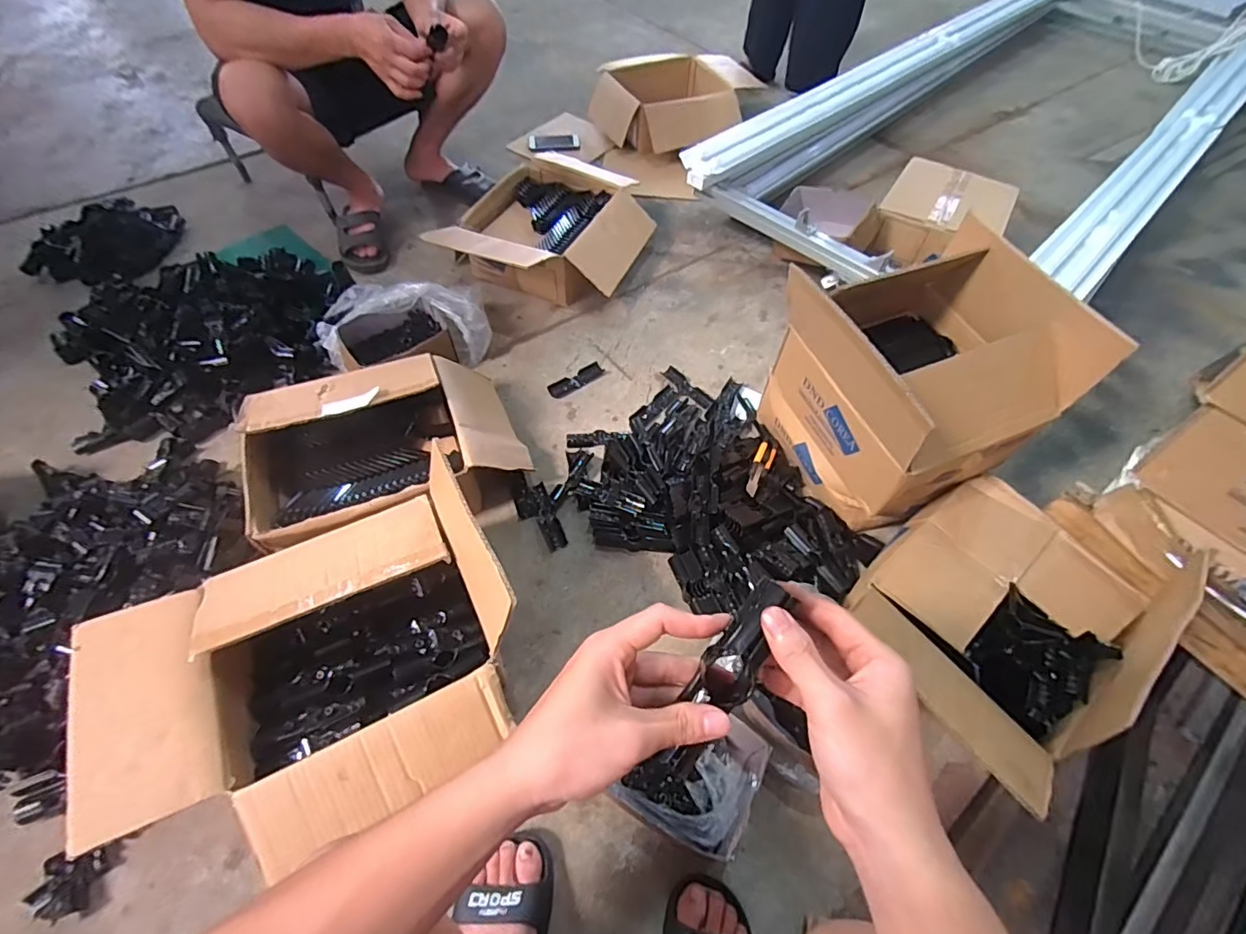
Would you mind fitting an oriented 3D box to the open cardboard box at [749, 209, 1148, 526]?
[{"bbox_3d":[0.442,-0.116,0.886,0.319,0.379,0.315,-18,59,-14],"label":"open cardboard box"}]

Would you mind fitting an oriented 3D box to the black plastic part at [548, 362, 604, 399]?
[{"bbox_3d":[-0.097,-0.185,1.144,0.133,0.011,0.040,-38,64,-23],"label":"black plastic part"}]

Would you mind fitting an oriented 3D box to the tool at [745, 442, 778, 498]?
[{"bbox_3d":[0.243,0.003,0.956,0.032,0.020,0.143,21,42,13],"label":"tool"}]

